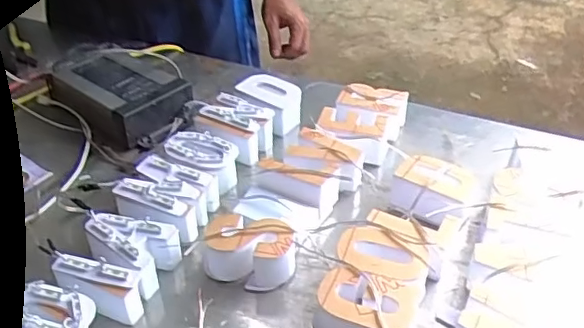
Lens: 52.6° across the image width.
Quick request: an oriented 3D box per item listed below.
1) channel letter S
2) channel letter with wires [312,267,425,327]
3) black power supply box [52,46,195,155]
[{"bbox_3d":[-0.040,0.086,0.577,0.088,0.050,0.057,6,38,7],"label":"channel letter S"},{"bbox_3d":[0.066,0.131,0.521,0.083,0.048,0.066,15,40,18],"label":"channel letter with wires"},{"bbox_3d":[-0.229,-0.095,0.800,0.177,0.062,0.117,31,47,33],"label":"black power supply box"}]

